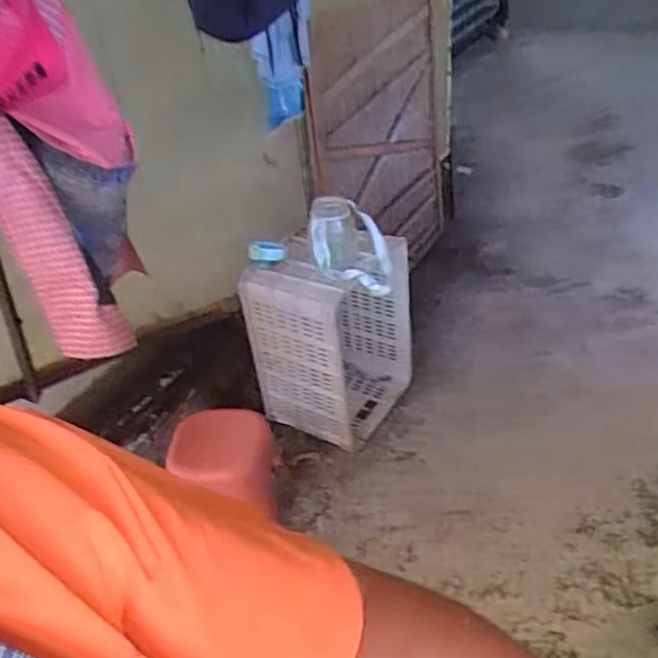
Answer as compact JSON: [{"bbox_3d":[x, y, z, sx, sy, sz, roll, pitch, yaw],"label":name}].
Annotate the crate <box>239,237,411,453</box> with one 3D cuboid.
[{"bbox_3d":[0.012,0.029,1.727,0.263,0.542,0.327,17,44,28],"label":"crate"}]

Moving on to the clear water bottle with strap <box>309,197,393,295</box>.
[{"bbox_3d":[0.047,-0.179,1.492,0.171,0.175,0.142,-10,38,-3],"label":"clear water bottle with strap"}]

